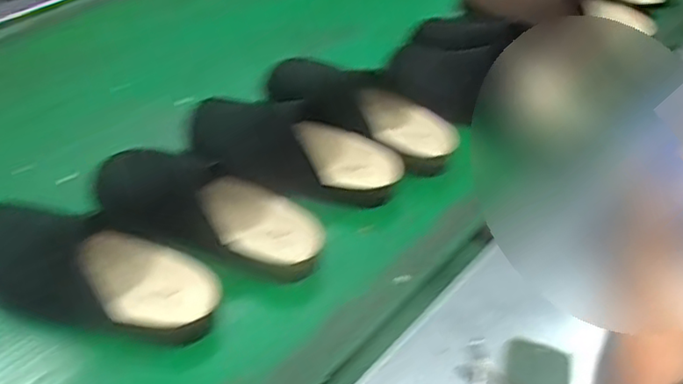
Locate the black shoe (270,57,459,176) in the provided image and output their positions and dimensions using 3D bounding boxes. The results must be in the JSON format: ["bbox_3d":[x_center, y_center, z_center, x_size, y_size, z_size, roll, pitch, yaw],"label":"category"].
[{"bbox_3d":[0.028,-0.115,0.876,0.276,0.087,0.115,26,48,19],"label":"black shoe"}]

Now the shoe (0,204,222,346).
[{"bbox_3d":[-0.258,0.081,0.662,0.269,0.077,0.106,11,44,4],"label":"shoe"}]

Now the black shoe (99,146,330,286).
[{"bbox_3d":[-0.144,0.011,0.741,0.262,0.084,0.104,23,46,15],"label":"black shoe"}]

